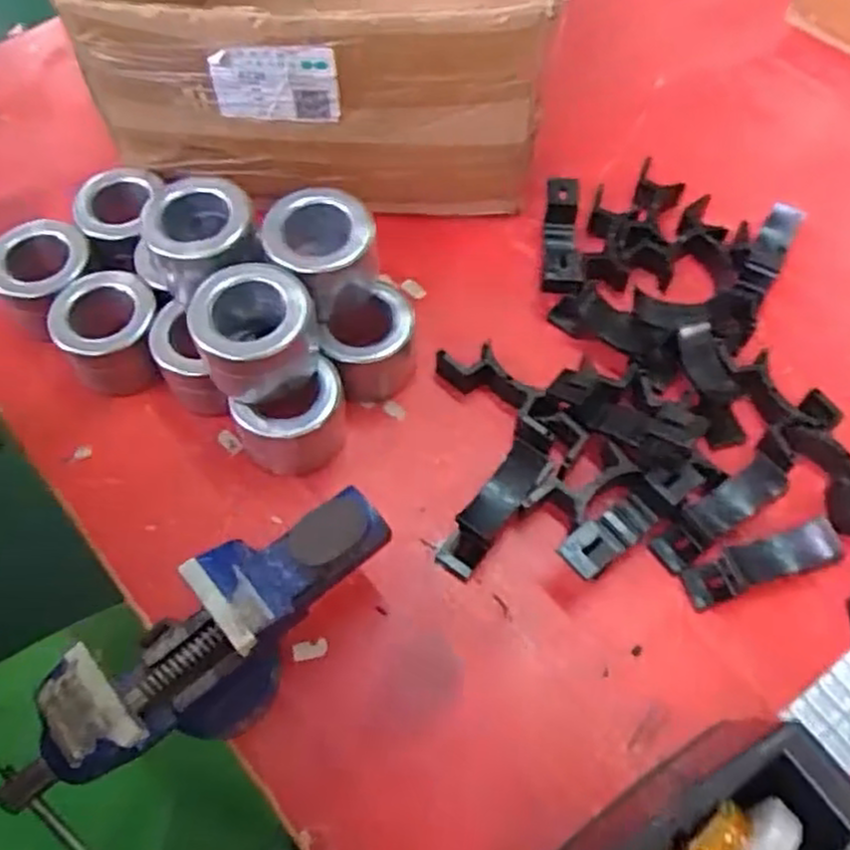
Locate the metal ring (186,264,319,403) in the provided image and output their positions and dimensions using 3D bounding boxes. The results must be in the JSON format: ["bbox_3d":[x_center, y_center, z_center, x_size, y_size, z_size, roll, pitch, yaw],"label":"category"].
[{"bbox_3d":[-0.102,-0.056,0.462,0.070,0.058,0.071,0,62,1],"label":"metal ring"}]

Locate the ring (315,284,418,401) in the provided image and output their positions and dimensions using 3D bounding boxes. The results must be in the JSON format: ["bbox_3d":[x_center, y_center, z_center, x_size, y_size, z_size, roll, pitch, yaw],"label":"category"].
[{"bbox_3d":[-0.034,-0.054,0.520,0.050,0.057,0.064,19,64,11],"label":"ring"}]

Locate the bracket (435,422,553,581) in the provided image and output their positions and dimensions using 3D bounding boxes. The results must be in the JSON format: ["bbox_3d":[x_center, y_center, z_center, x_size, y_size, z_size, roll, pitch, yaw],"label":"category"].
[{"bbox_3d":[0.047,0.045,0.479,0.030,0.031,0.108,28,66,15],"label":"bracket"}]

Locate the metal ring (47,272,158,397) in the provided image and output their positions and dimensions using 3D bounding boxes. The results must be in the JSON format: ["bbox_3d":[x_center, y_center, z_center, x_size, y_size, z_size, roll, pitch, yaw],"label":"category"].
[{"bbox_3d":[-0.214,-0.062,0.522,0.065,0.056,0.068,0,62,1],"label":"metal ring"}]

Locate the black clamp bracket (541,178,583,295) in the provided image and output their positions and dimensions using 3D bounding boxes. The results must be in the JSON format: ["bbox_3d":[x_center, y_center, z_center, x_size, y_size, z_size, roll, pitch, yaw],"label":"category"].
[{"bbox_3d":[0.103,-0.141,0.577,0.028,0.031,0.102,2,62,2],"label":"black clamp bracket"}]

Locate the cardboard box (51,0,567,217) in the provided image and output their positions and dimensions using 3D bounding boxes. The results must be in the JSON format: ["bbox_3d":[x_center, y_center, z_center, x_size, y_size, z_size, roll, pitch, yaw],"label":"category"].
[{"bbox_3d":[-0.060,-0.345,0.599,0.326,0.171,0.329,2,62,2],"label":"cardboard box"}]

